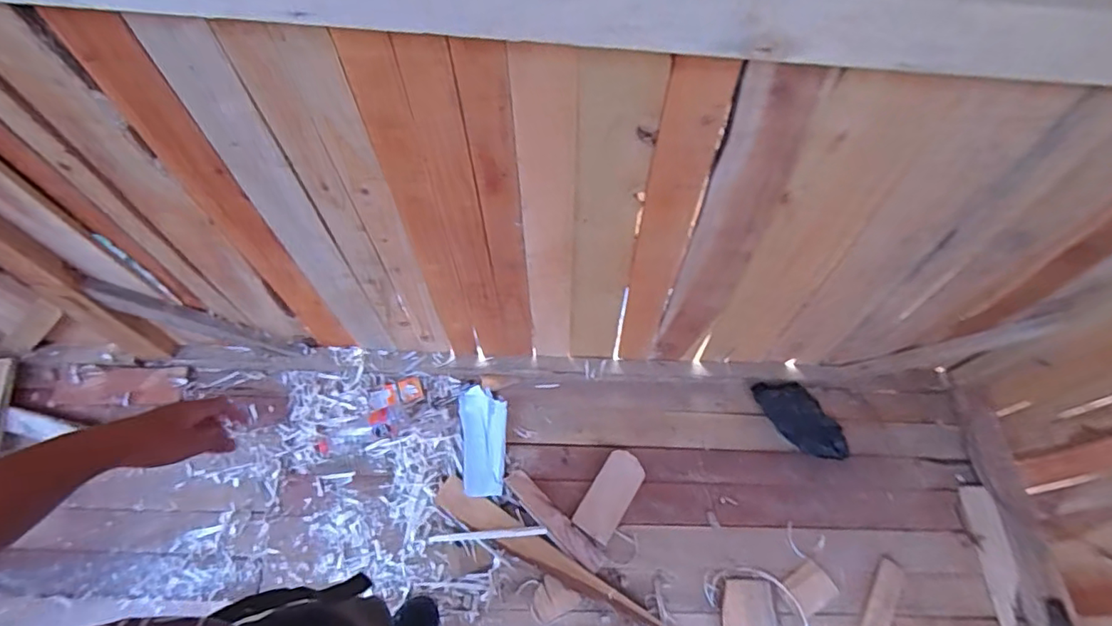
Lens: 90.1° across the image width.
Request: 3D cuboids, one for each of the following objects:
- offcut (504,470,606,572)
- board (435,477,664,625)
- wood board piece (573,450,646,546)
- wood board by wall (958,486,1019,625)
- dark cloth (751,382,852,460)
[{"bbox_3d":[-0.005,0.471,1.264,0.278,0.016,0.055,41,51,19],"label":"offcut"},{"bbox_3d":[-0.003,0.555,1.219,0.607,0.019,0.068,32,67,8],"label":"board"},{"bbox_3d":[0.130,0.426,1.308,0.096,0.015,0.213,32,64,14],"label":"wood board piece"},{"bbox_3d":[1.023,0.562,1.299,0.073,0.020,0.301,4,61,-1],"label":"wood board by wall"},{"bbox_3d":[0.617,0.266,1.402,0.127,0.058,0.254,-32,68,-19],"label":"dark cloth"}]

